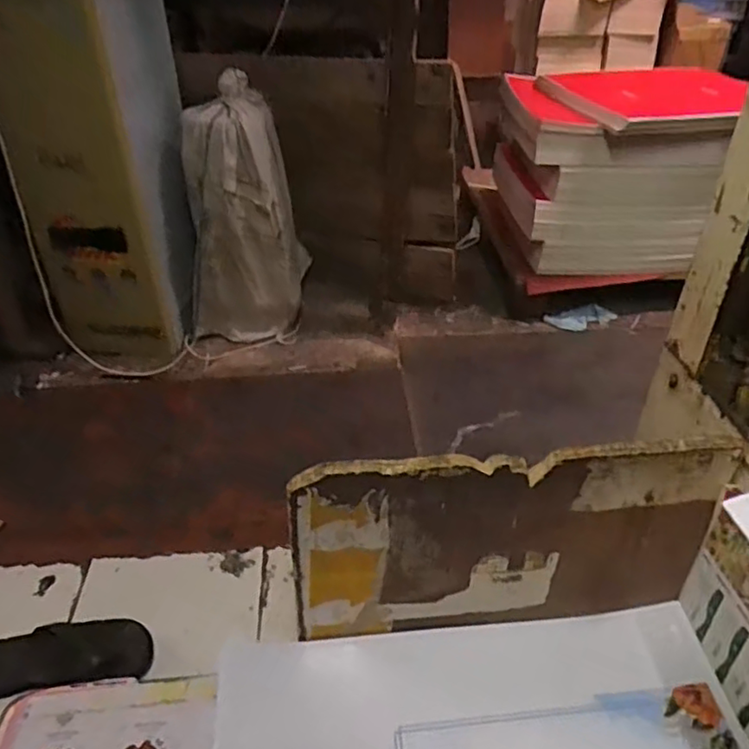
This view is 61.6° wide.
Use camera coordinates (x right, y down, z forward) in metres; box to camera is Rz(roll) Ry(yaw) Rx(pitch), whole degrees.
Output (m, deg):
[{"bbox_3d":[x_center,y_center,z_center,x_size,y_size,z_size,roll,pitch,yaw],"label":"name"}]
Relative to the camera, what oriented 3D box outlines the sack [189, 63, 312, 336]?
[{"bbox_3d":[-0.310,-0.364,1.523,0.292,0.591,0.156,-6,35,-11],"label":"sack"}]

